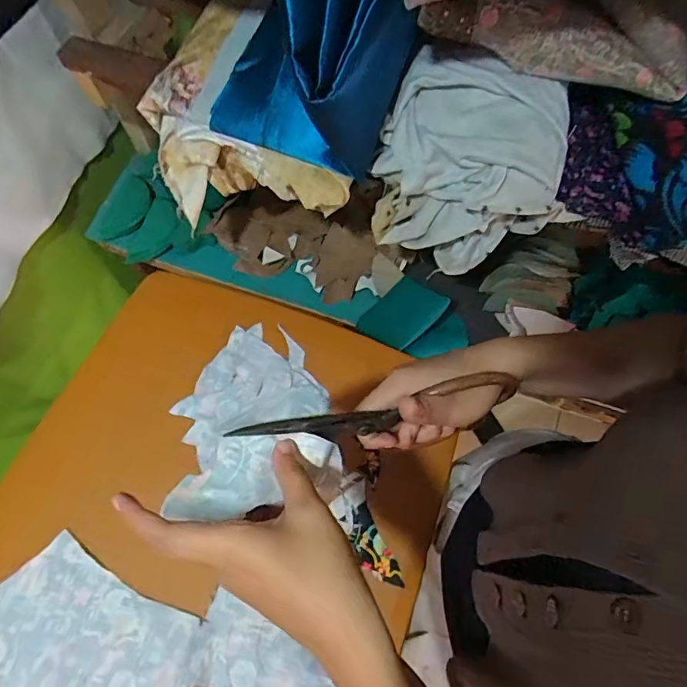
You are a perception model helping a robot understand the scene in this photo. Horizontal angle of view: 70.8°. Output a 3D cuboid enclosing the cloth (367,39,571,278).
[{"bbox_3d":[0.135,-0.185,0.523,0.190,0.163,0.132,22,68,9],"label":"cloth"}]

